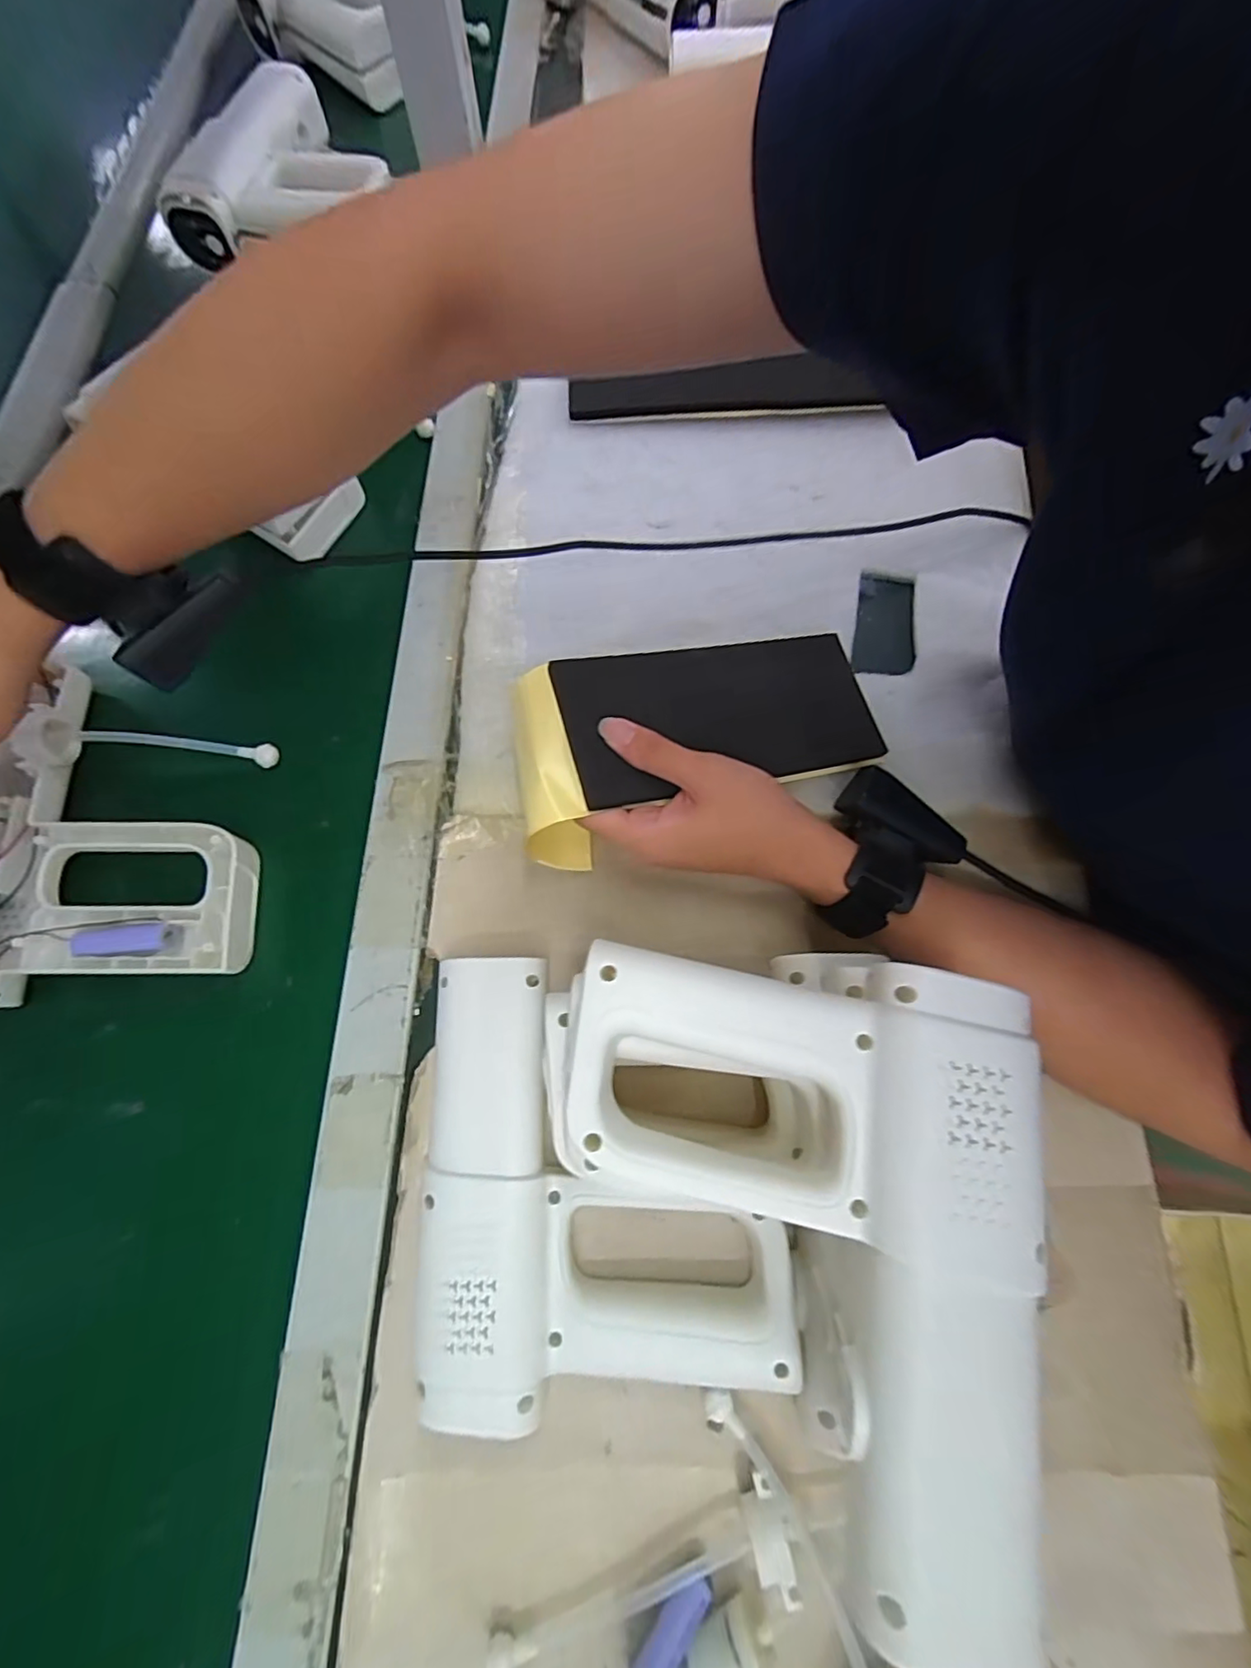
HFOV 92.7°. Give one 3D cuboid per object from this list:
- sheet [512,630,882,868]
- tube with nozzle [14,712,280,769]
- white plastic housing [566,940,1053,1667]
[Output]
[{"bbox_3d":[0.045,-0.062,0.369,0.229,0.044,0.109,-17,73,-18],"label":"sheet"},{"bbox_3d":[-0.292,-0.054,0.369,0.138,0.033,0.028,1,73,-1],"label":"tube with nozzle"},{"bbox_3d":[0.059,0.146,0.209,0.165,0.035,0.200,4,72,1],"label":"white plastic housing"}]

